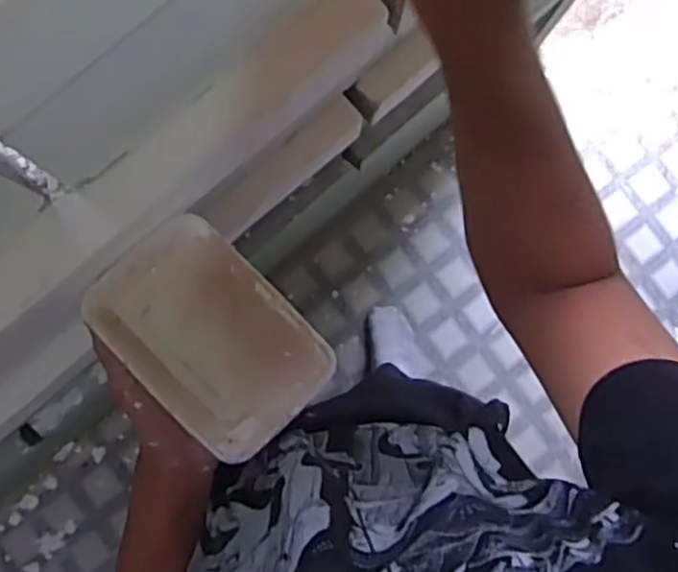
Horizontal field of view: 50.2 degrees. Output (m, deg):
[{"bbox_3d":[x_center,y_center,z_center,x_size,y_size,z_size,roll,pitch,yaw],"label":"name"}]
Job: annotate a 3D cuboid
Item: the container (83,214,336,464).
[{"bbox_3d":[-0.096,0.036,0.543,0.114,0.044,0.172,-44,87,-6],"label":"container"}]

